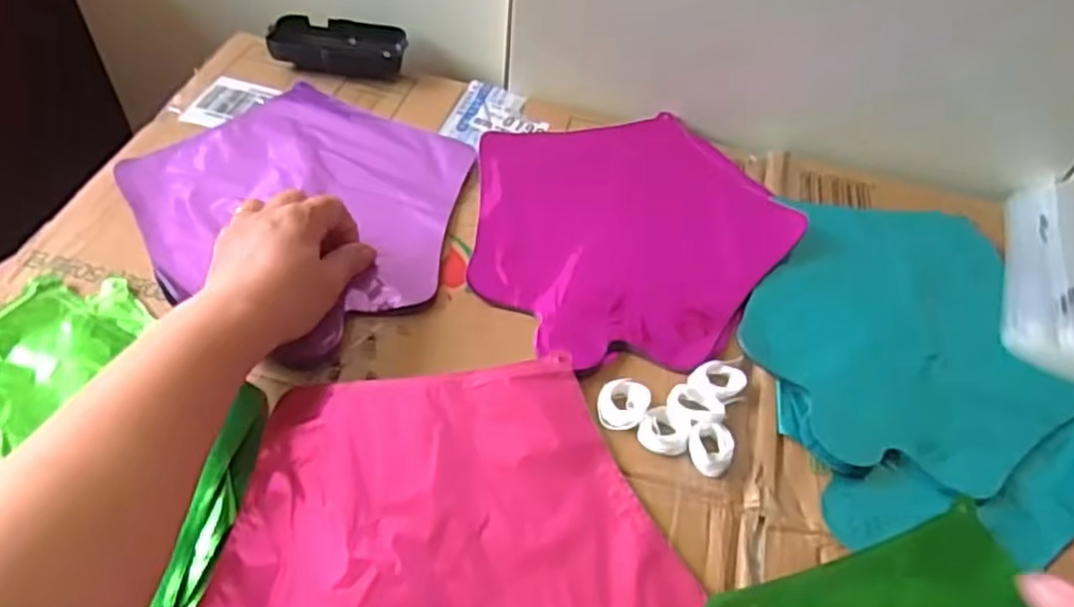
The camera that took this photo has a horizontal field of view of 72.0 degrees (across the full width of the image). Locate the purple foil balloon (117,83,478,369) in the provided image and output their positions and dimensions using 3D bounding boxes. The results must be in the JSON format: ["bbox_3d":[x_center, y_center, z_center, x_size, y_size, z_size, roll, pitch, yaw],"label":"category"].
[{"bbox_3d":[-0.164,-0.072,0.521,0.232,0.012,0.222,3,51,-4],"label":"purple foil balloon"}]

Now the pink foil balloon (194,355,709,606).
[{"bbox_3d":[-0.052,0.130,0.361,0.224,0.010,0.223,-20,56,-20],"label":"pink foil balloon"}]

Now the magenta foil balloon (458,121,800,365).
[{"bbox_3d":[0.060,-0.058,0.523,0.229,0.012,0.225,3,51,-4],"label":"magenta foil balloon"}]

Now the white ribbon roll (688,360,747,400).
[{"bbox_3d":[0.109,0.045,0.442,0.030,0.007,0.031,3,51,-4],"label":"white ribbon roll"}]

